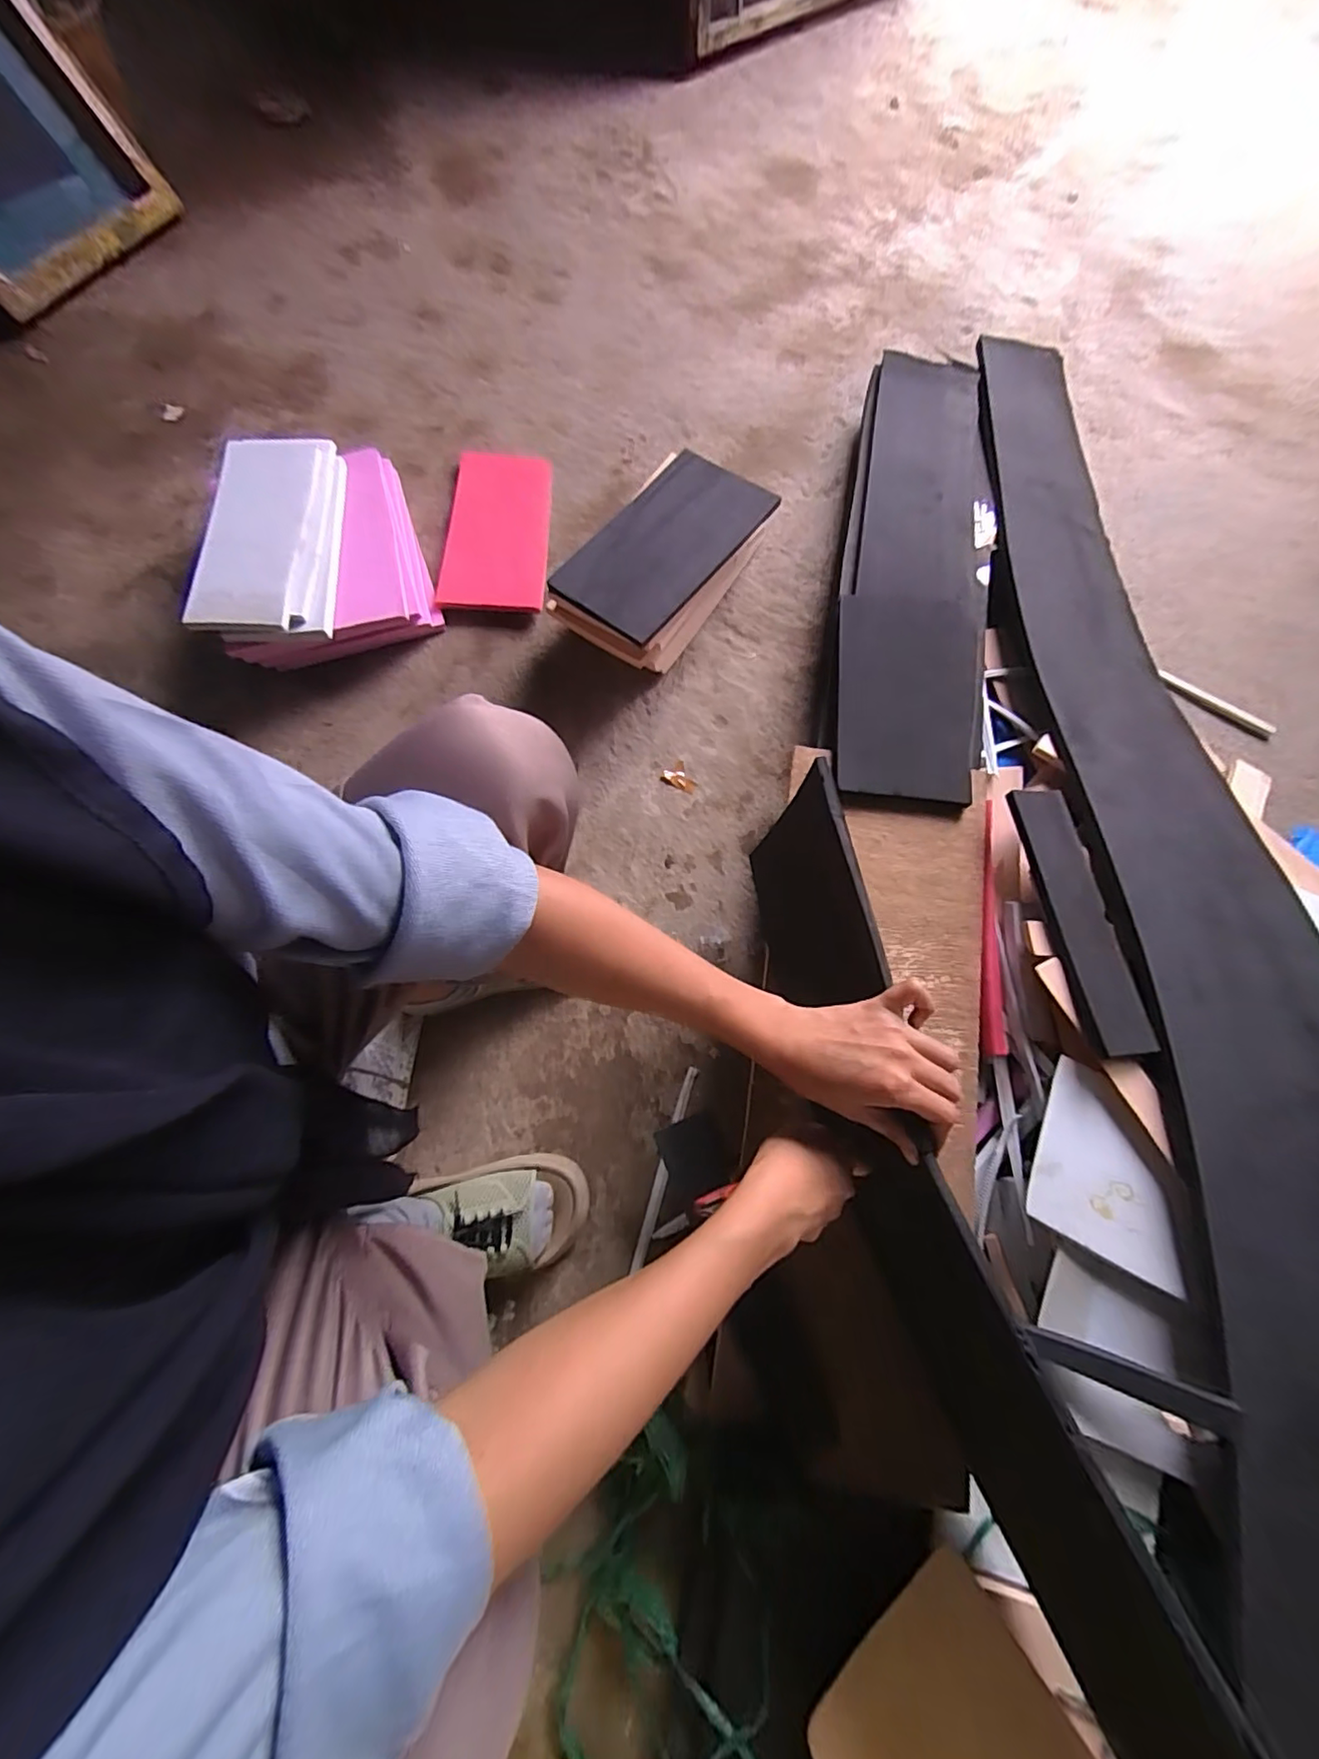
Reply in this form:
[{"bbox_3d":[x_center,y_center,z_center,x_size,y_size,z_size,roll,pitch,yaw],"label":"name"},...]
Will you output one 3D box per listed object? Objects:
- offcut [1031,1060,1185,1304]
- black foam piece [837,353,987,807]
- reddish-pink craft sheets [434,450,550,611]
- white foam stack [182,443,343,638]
[{"bbox_3d":[0.421,0.268,0.536,0.131,0.006,0.151,23,76,8],"label":"offcut"},{"bbox_3d":[0.337,-0.418,0.762,0.175,0.053,0.681,7,77,12],"label":"black foam piece"},{"bbox_3d":[-0.235,-0.508,0.848,0.148,0.018,0.287,1,72,0],"label":"reddish-pink craft sheets"},{"bbox_3d":[-0.490,-0.438,0.738,0.159,0.039,0.302,-6,73,-2],"label":"white foam stack"}]

